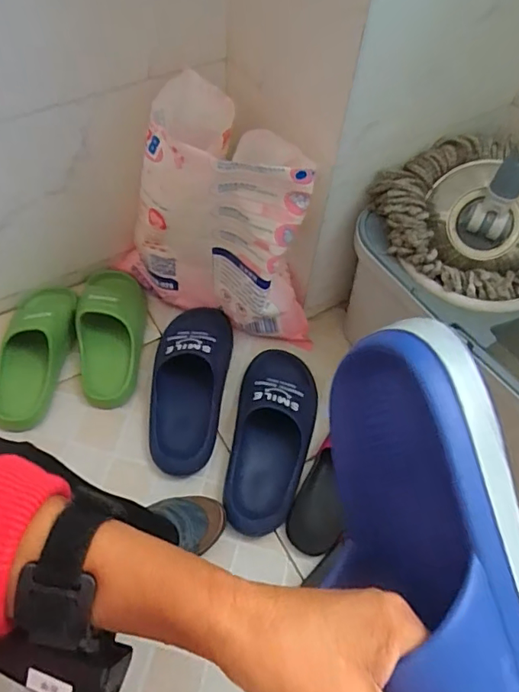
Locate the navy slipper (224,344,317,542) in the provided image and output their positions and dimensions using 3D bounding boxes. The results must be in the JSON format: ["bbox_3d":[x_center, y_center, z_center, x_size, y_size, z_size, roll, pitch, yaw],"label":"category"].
[{"bbox_3d":[0.023,0.117,0.759,0.113,0.069,0.260,10,59,2],"label":"navy slipper"}]

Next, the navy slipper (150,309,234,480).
[{"bbox_3d":[-0.109,0.057,0.803,0.115,0.090,0.276,6,59,0],"label":"navy slipper"}]

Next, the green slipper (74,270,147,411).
[{"bbox_3d":[-0.239,-0.030,0.831,0.104,0.062,0.248,1,59,-3],"label":"green slipper"}]

